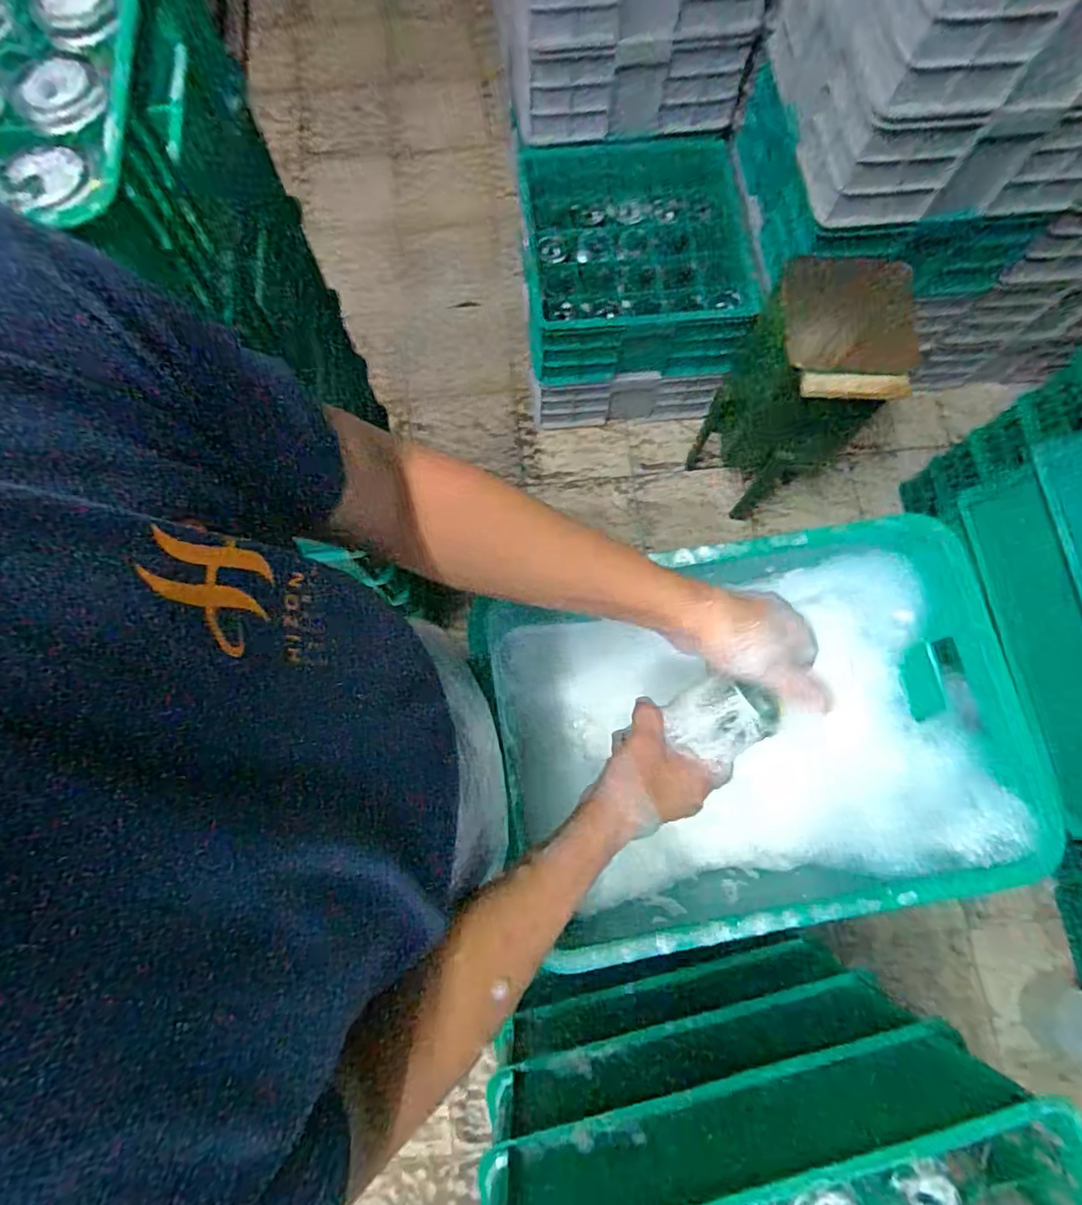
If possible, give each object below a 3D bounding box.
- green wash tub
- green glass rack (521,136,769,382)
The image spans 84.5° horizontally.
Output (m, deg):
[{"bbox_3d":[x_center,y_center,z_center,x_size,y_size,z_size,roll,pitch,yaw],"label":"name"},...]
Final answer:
[{"bbox_3d":[0.225,0.132,0.656,0.512,0.175,0.360,-9,76,-3],"label":"green wash tub"},{"bbox_3d":[0.211,-0.797,1.383,0.491,0.228,0.464,-2,76,-1],"label":"green glass rack"}]

